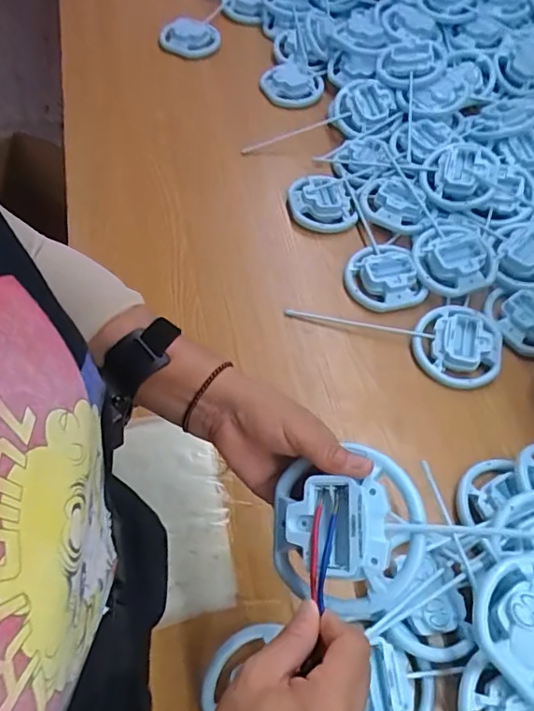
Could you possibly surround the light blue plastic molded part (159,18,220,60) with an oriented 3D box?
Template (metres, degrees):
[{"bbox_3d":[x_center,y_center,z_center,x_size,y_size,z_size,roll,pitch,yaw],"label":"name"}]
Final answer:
[{"bbox_3d":[-0.137,-0.561,0.947,0.104,0.032,0.078,-6,59,-6],"label":"light blue plastic molded part"}]

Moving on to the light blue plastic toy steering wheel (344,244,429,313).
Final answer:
[{"bbox_3d":[0.145,-0.103,0.673,0.085,0.031,0.101,-10,59,-9],"label":"light blue plastic toy steering wheel"}]

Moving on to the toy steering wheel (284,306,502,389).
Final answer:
[{"bbox_3d":[0.149,-0.033,0.624,0.239,0.031,0.095,15,59,6],"label":"toy steering wheel"}]

